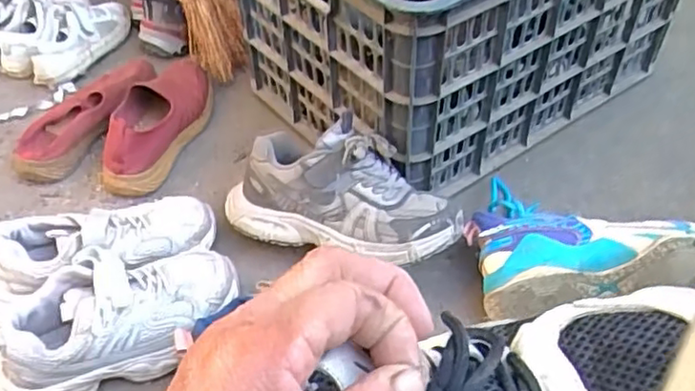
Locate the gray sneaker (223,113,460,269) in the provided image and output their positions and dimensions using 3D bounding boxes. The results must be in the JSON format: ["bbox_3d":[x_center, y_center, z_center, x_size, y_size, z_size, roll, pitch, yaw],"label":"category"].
[{"bbox_3d":[-0.009,0.003,0.684,0.245,0.115,0.100,15,48,14],"label":"gray sneaker"}]

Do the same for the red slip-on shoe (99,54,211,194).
[{"bbox_3d":[-0.240,-0.109,0.852,0.084,0.063,0.245,15,48,14],"label":"red slip-on shoe"}]

